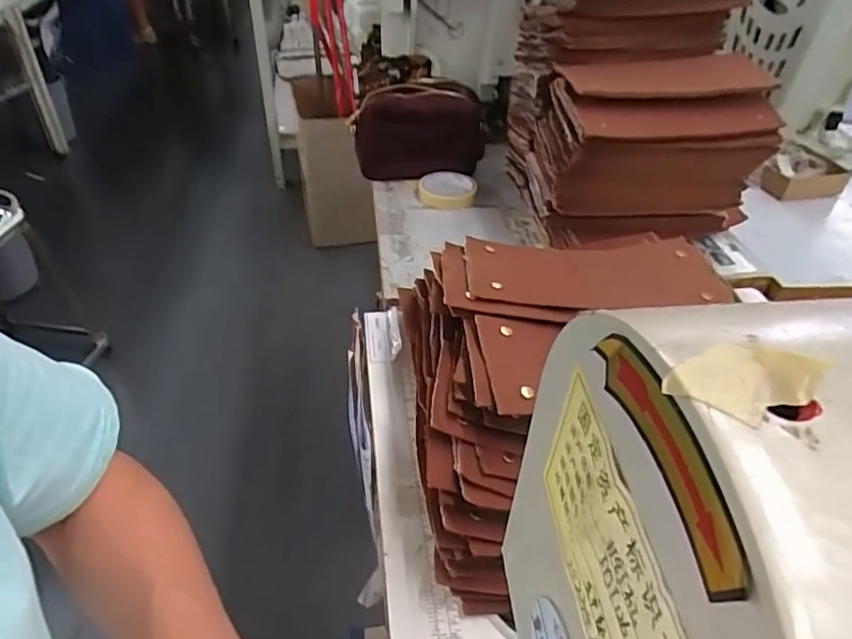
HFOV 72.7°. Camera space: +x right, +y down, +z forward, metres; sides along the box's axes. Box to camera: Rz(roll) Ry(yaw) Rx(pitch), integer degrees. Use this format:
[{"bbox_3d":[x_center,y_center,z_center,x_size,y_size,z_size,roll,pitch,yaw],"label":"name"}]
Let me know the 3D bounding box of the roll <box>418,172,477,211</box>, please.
[{"bbox_3d":[0.034,-0.205,0.922,0.090,0.022,0.096,1,40,-1],"label":"roll"}]

